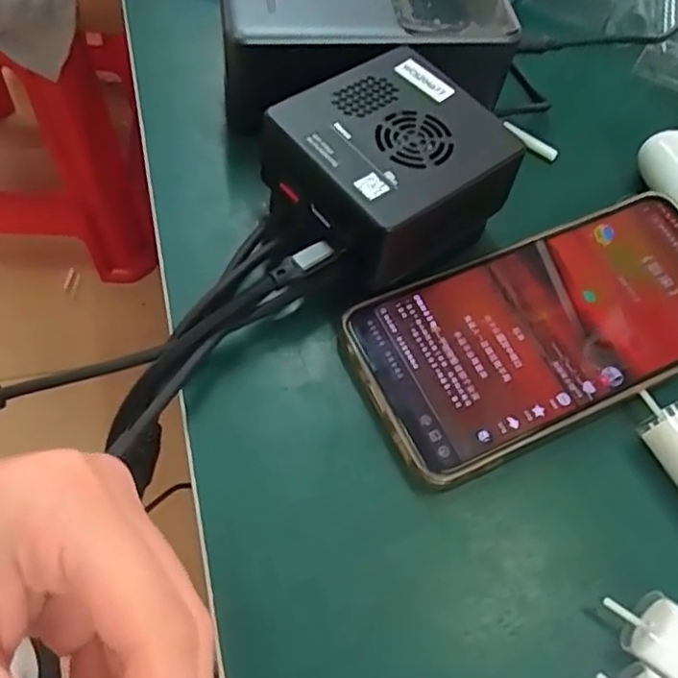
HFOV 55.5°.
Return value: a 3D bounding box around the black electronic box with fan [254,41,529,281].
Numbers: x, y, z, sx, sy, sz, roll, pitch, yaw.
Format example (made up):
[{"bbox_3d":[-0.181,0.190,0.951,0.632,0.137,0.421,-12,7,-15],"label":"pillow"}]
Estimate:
[{"bbox_3d":[0.020,-0.066,0.260,0.082,0.044,0.078,-33,68,-22],"label":"black electronic box with fan"}]

